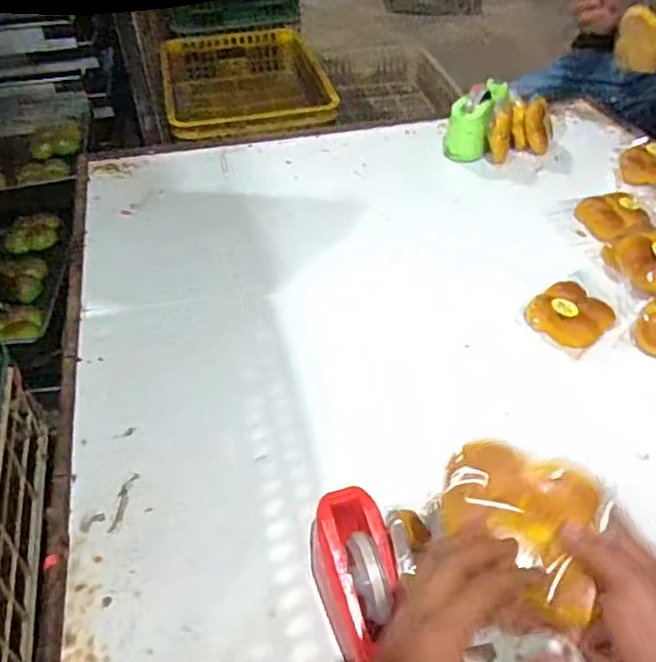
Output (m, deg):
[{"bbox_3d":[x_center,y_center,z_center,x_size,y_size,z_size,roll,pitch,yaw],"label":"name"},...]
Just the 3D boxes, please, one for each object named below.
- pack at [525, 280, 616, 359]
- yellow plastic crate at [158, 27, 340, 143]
[{"bbox_3d":[0.358,-0.028,0.920,0.139,0.041,0.105,-35,53,-29],"label":"pack"},{"bbox_3d":[-0.215,-0.642,1.784,0.453,0.210,0.621,-9,44,-7],"label":"yellow plastic crate"}]

